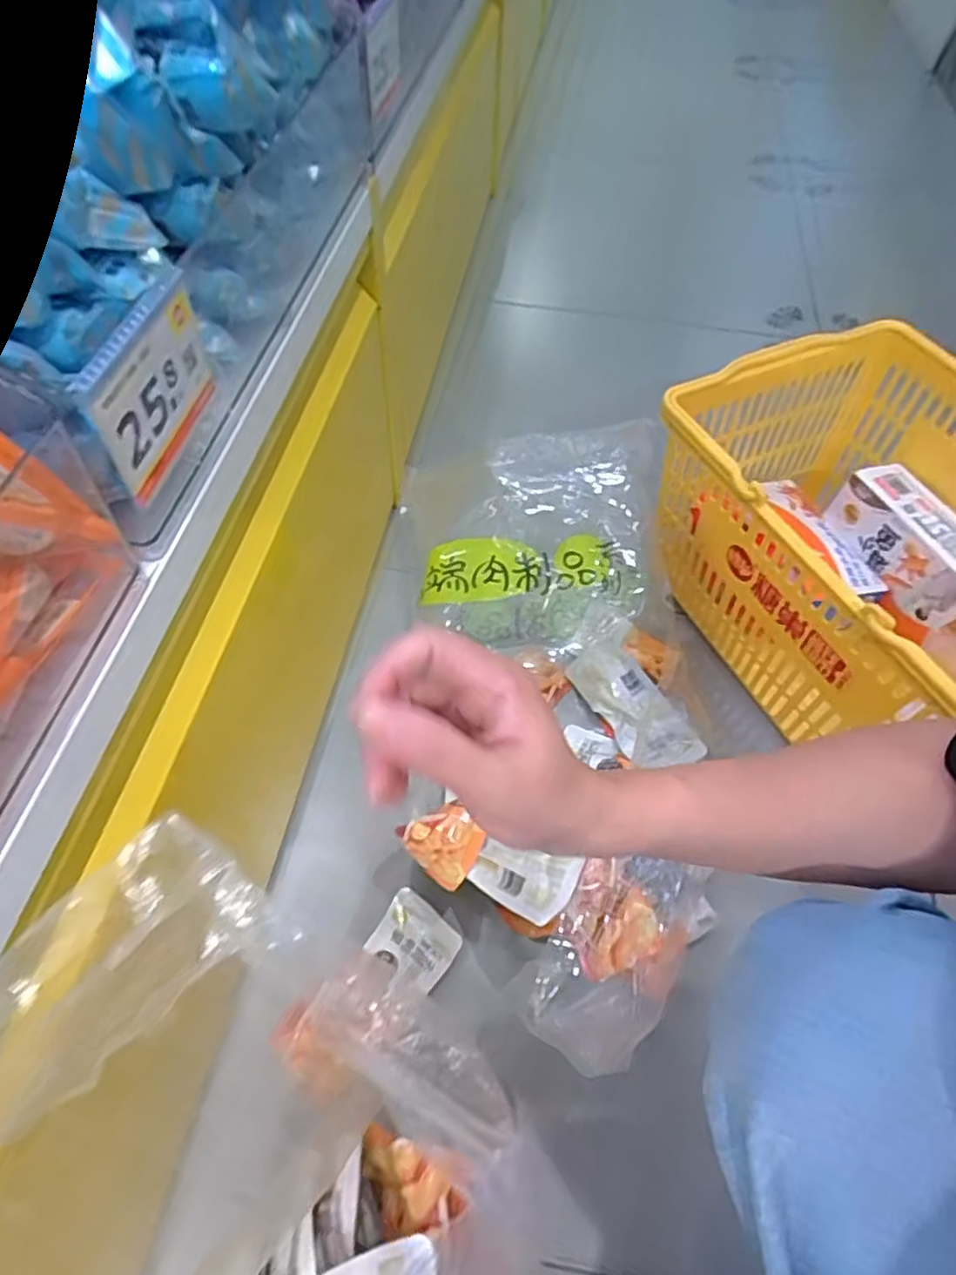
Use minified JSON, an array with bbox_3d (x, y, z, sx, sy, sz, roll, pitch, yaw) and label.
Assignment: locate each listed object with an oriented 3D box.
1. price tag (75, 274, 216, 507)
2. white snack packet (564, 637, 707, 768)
[{"bbox_3d":[-0.149,-0.118,0.317,0.007,0.066,0.094,9,55,4],"label":"price tag"},{"bbox_3d":[0.158,0.071,0.701,0.065,0.024,0.151,-39,59,6],"label":"white snack packet"}]

